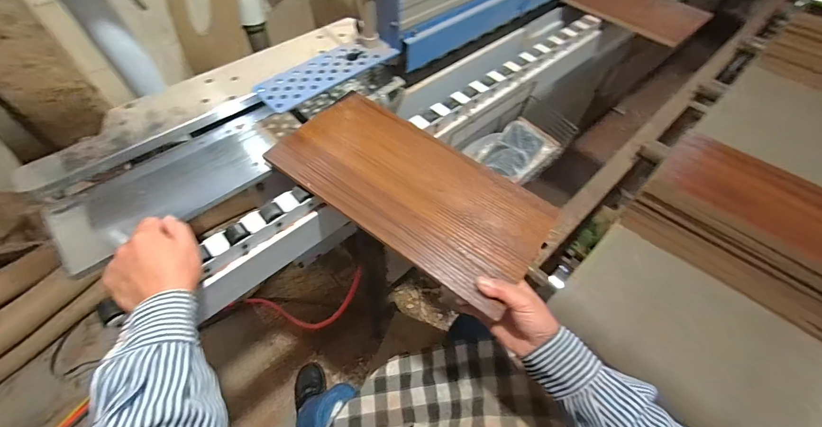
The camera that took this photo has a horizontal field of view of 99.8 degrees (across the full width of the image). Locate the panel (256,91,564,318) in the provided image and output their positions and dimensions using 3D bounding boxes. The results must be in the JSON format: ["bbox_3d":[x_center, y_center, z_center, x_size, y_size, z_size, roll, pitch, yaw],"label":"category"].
[{"bbox_3d":[-0.001,-0.039,0.484,0.376,0.023,0.186,32,60,17],"label":"panel"}]

